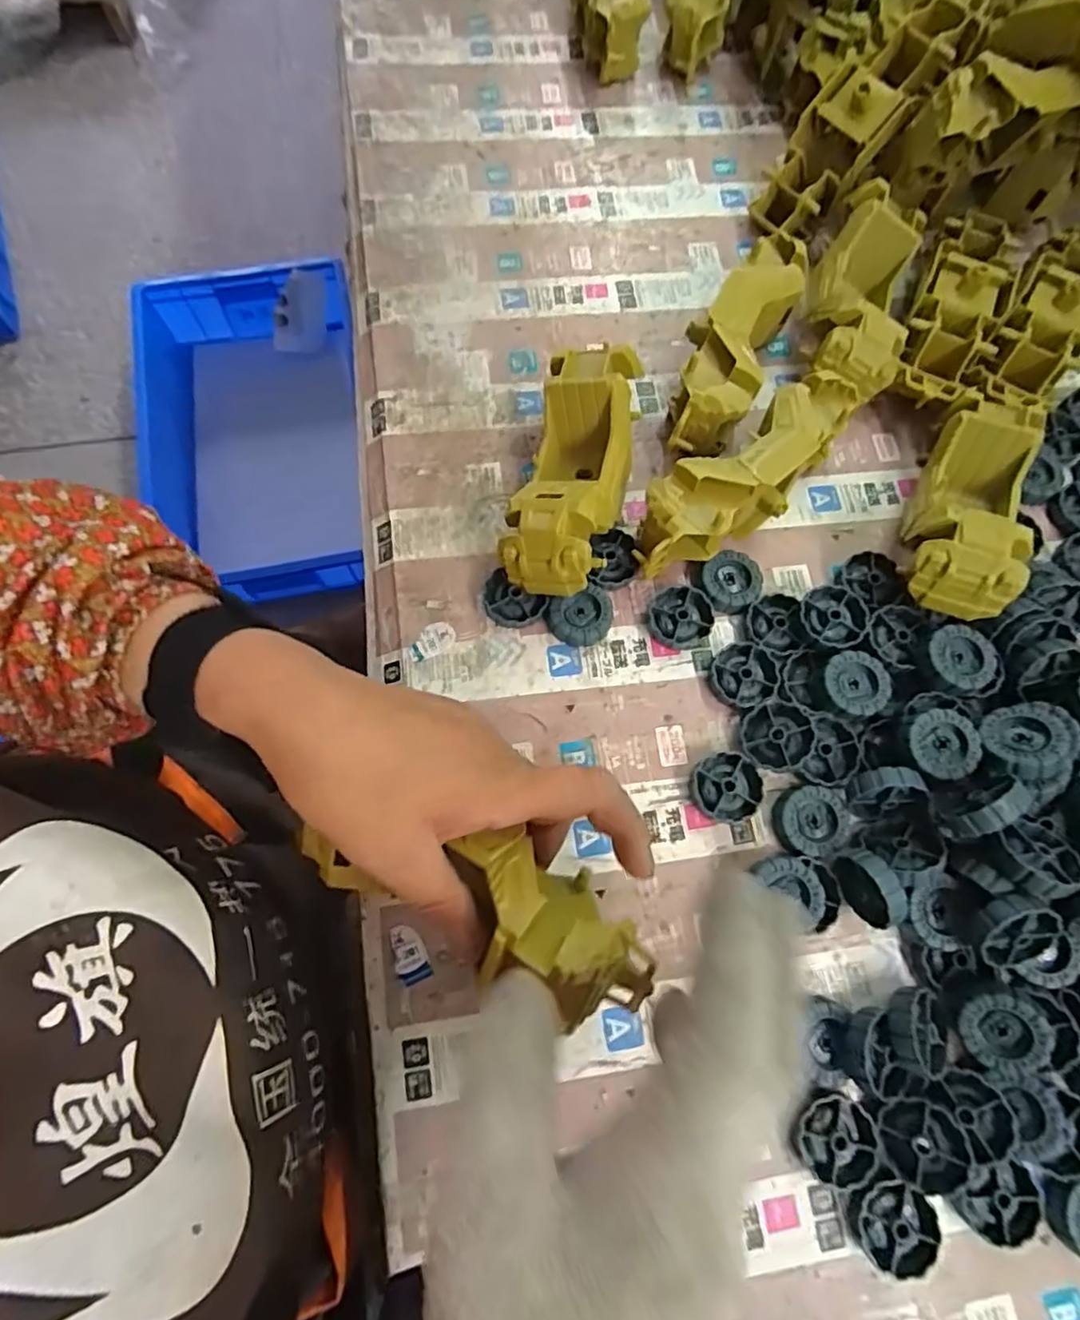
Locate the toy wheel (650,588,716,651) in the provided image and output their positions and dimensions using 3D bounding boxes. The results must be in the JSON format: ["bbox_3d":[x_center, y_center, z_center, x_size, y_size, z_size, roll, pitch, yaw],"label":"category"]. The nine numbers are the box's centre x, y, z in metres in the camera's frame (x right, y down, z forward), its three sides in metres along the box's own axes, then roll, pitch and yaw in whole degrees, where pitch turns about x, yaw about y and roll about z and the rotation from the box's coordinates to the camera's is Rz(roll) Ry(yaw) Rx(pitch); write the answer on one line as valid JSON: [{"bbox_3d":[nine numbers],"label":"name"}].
[{"bbox_3d":[0.085,-0.026,0.384,0.038,0.010,0.037,1,73,-2],"label":"toy wheel"}]

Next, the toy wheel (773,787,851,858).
[{"bbox_3d":[0.153,0.089,0.348,0.042,0.011,0.036,-8,74,-4],"label":"toy wheel"}]

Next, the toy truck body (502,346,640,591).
[{"bbox_3d":[0.023,-0.114,0.385,0.062,0.064,0.160,13,73,2],"label":"toy truck body"}]

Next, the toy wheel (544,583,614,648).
[{"bbox_3d":[0.025,-0.025,0.381,0.040,0.015,0.032,-23,76,-8],"label":"toy wheel"}]

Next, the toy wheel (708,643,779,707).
[{"bbox_3d":[0.121,0.009,0.373,0.038,0.010,0.038,1,73,-2],"label":"toy wheel"}]

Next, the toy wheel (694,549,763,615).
[{"bbox_3d":[0.118,-0.047,0.392,0.038,0.016,0.038,1,73,-2],"label":"toy wheel"}]

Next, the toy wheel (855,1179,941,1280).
[{"bbox_3d":[0.171,0.271,0.302,0.037,0.013,0.036,-5,74,-3],"label":"toy wheel"}]

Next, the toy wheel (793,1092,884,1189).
[{"bbox_3d":[0.146,0.236,0.311,0.038,0.011,0.039,1,73,-2],"label":"toy wheel"}]

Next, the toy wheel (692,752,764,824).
[{"bbox_3d":[0.104,0.072,0.353,0.038,0.012,0.037,1,73,-2],"label":"toy wheel"}]

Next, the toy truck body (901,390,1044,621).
[{"bbox_3d":[0.260,-0.094,0.381,0.057,0.057,0.152,27,60,7],"label":"toy truck body"}]

